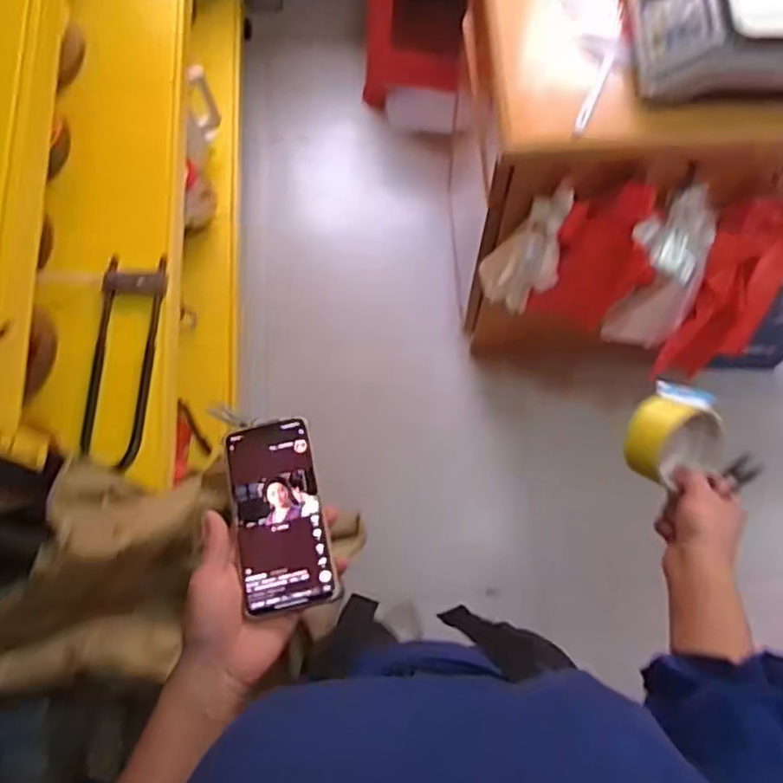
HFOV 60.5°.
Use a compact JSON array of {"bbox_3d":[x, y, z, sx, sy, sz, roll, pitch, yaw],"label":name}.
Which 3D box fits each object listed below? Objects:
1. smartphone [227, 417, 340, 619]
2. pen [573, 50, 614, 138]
[{"bbox_3d":[-0.092,0.096,0.546,0.071,0.013,0.155,-13,65,-2],"label":"smartphone"},{"bbox_3d":[0.270,-0.397,0.892,0.017,0.009,0.144,23,75,9],"label":"pen"}]

